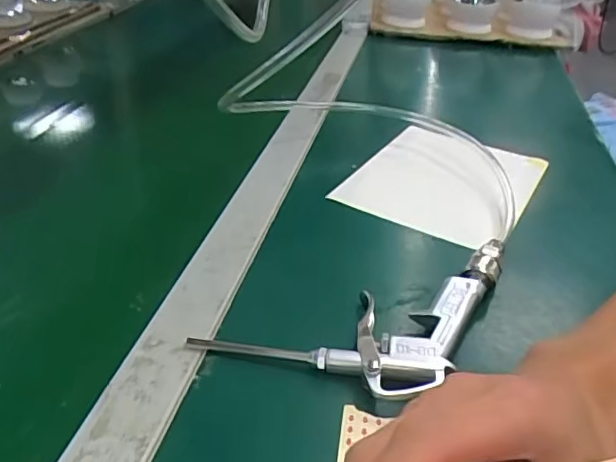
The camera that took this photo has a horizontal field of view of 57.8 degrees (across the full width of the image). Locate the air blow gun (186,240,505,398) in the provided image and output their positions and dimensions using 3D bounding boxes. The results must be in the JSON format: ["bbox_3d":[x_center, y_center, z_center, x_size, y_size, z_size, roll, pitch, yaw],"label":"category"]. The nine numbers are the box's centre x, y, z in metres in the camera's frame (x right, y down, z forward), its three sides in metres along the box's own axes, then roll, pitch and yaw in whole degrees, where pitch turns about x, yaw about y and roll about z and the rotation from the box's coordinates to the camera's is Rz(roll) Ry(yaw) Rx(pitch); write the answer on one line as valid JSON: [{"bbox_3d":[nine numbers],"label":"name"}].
[{"bbox_3d":[0.049,0.059,0.326,0.210,0.022,0.083,-13,37,-22],"label":"air blow gun"}]

